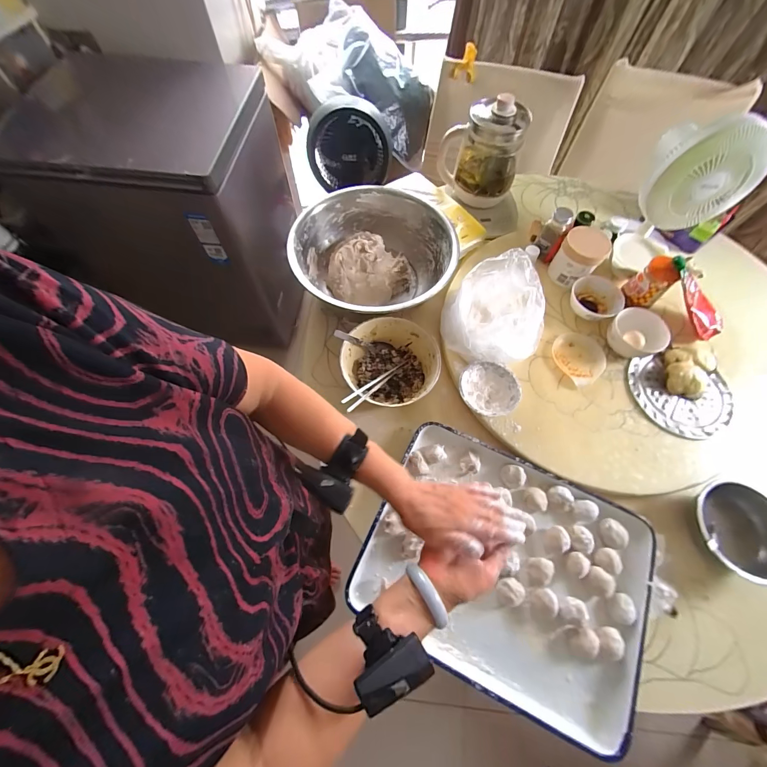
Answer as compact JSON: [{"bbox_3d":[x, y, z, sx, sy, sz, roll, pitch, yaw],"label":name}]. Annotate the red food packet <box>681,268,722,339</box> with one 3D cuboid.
[{"bbox_3d":[0.685,-0.179,0.722,0.182,0.032,0.067,44,68,-20],"label":"red food packet"}]

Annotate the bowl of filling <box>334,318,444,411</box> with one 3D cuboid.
[{"bbox_3d":[0.010,-0.042,0.705,0.197,0.084,0.189,1,66,-1],"label":"bowl of filling"}]

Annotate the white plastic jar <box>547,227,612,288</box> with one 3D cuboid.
[{"bbox_3d":[0.465,-0.300,0.793,0.094,0.093,0.112,37,70,14],"label":"white plastic jar"}]

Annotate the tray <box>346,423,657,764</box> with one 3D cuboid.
[{"bbox_3d":[0.217,0.317,0.585,0.465,0.046,0.361,24,67,9],"label":"tray"}]

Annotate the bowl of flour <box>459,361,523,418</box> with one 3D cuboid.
[{"bbox_3d":[0.213,0.015,0.680,0.117,0.038,0.115,1,66,-1],"label":"bowl of flour"}]

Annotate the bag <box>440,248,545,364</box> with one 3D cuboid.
[{"bbox_3d":[0.234,-0.136,0.686,0.181,0.142,0.200,37,70,14],"label":"bag"}]

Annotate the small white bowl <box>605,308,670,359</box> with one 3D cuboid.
[{"bbox_3d":[0.547,-0.108,0.716,0.086,0.076,0.104,-37,72,-17],"label":"small white bowl"}]

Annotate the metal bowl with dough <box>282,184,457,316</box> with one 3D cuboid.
[{"bbox_3d":[-0.025,-0.295,0.805,0.369,0.132,0.361,1,66,-1],"label":"metal bowl with dough"}]

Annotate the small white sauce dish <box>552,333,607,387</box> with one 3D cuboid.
[{"bbox_3d":[0.431,-0.060,0.730,0.107,0.018,0.110,1,66,-1],"label":"small white sauce dish"}]

